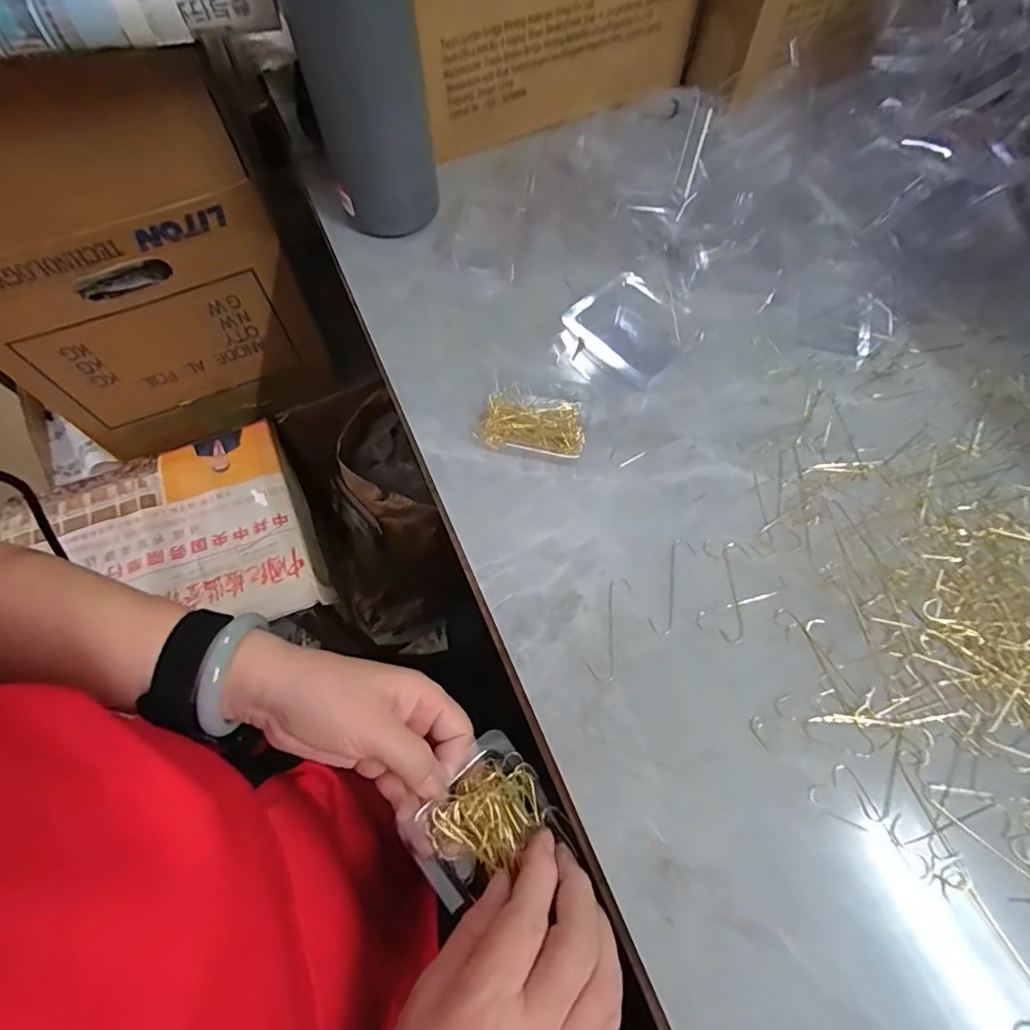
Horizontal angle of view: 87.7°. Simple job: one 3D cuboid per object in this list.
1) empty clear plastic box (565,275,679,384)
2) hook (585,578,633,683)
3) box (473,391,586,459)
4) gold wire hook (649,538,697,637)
[{"bbox_3d":[0.087,-0.142,0.400,0.066,0.022,0.081,-36,71,-16],"label":"empty clear plastic box"},{"bbox_3d":[0.057,0.067,0.317,0.016,0.004,0.063,15,66,6],"label":"hook"},{"bbox_3d":[0.013,-0.060,0.369,0.072,0.020,0.040,17,66,7],"label":"box"},{"bbox_3d":[0.097,0.043,0.327,0.014,0.004,0.064,21,67,9],"label":"gold wire hook"}]

